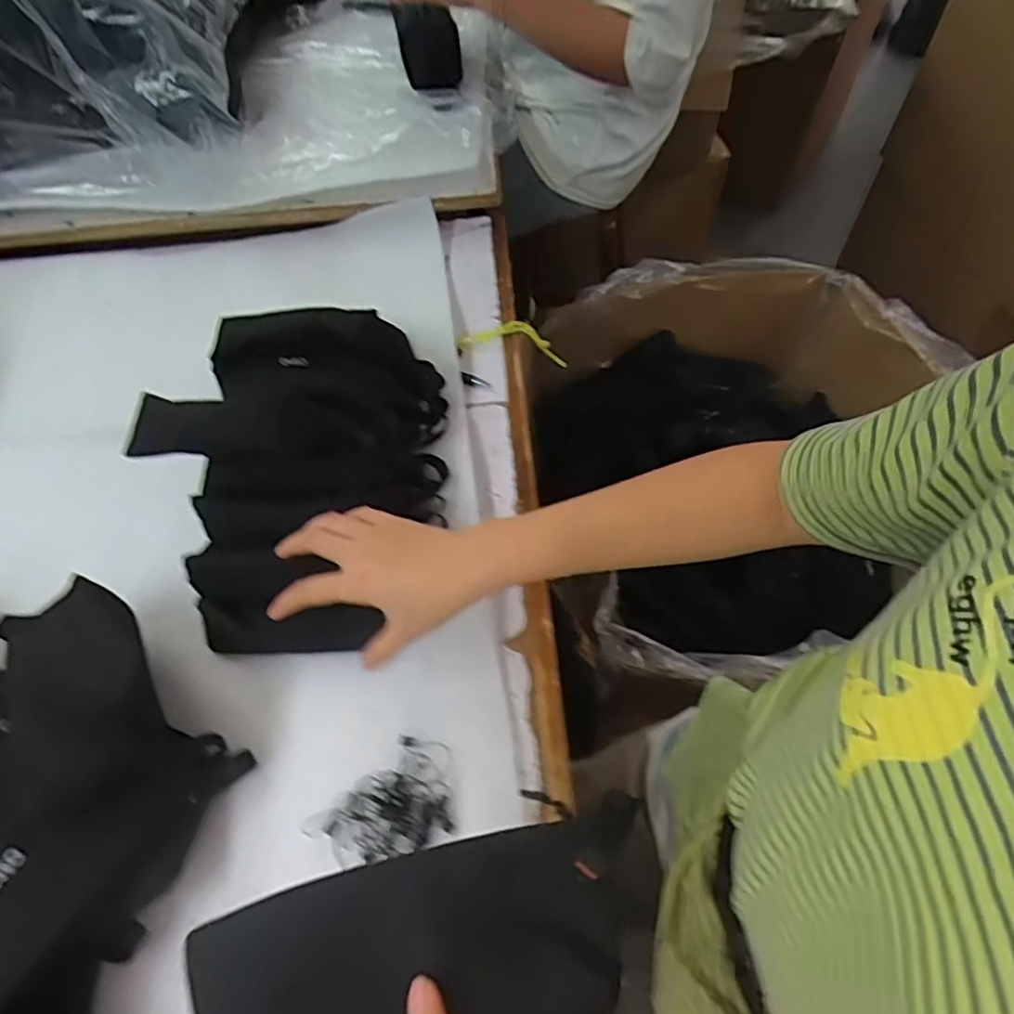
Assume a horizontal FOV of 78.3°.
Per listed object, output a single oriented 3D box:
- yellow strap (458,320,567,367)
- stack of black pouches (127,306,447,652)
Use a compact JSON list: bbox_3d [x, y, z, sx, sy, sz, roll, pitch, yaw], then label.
[{"bbox_3d":[0.021,-0.200,0.760,0.175,0.052,0.022,1,46,-45],"label":"yellow strap"},{"bbox_3d":[-0.181,-0.054,0.551,0.233,0.112,0.341,-3,57,1],"label":"stack of black pouches"}]

